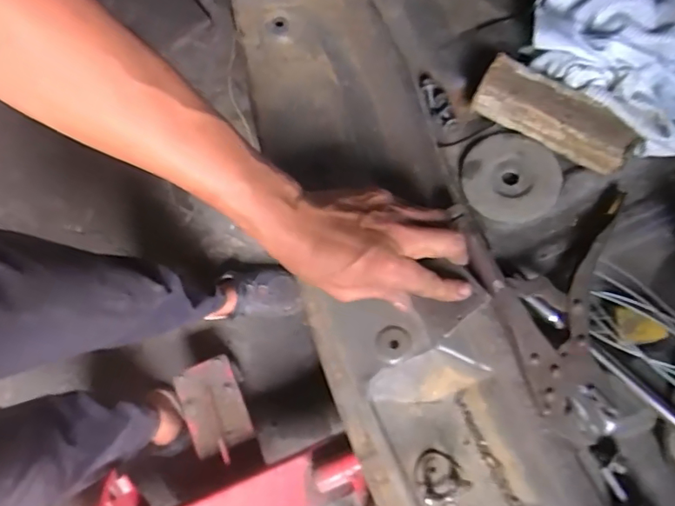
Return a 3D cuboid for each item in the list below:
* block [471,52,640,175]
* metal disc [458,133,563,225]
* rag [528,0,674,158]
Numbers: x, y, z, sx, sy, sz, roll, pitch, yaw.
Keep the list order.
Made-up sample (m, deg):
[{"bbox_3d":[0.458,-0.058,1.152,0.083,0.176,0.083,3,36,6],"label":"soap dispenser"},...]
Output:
[{"bbox_3d":[0.202,-0.127,0.491,0.148,0.045,0.046,29,76,8],"label":"block"},{"bbox_3d":[0.163,-0.072,0.490,0.087,0.016,0.087,0,75,2],"label":"metal disc"},{"bbox_3d":[0.293,-0.199,0.502,0.200,0.063,0.178,40,80,11],"label":"rag"}]

